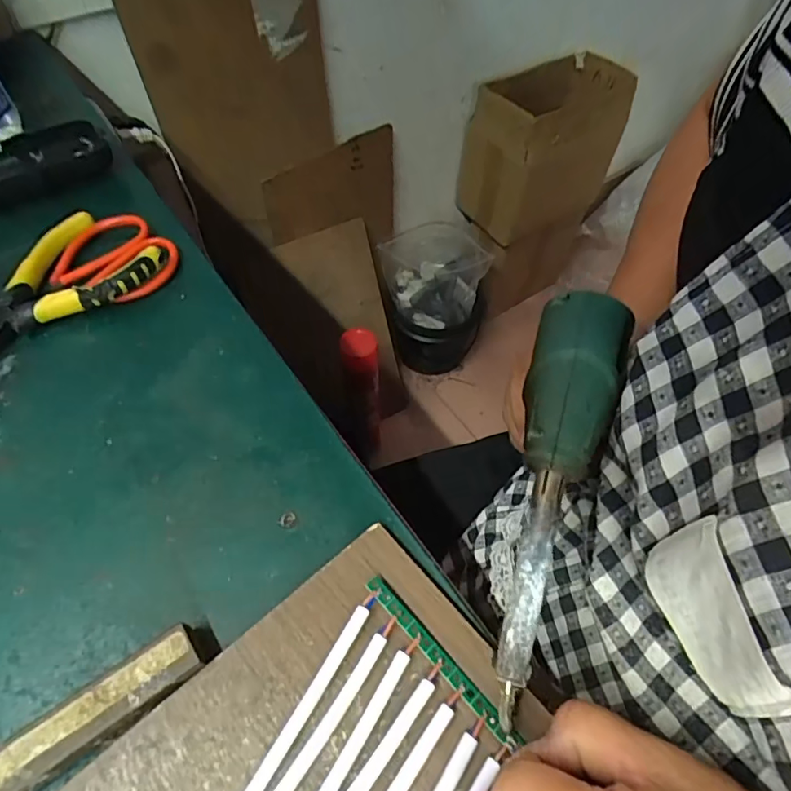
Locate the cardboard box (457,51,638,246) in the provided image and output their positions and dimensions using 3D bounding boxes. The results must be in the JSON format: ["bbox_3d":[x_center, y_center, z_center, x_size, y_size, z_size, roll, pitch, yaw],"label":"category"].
[{"bbox_3d":[0.279,-0.466,1.008,0.316,0.264,0.157,-31,63,-21],"label":"cardboard box"}]

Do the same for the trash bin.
[{"bbox_3d":[0.079,-0.201,1.138,0.220,0.329,0.165,7,56,3],"label":"trash bin"}]

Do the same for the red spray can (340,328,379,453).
[{"bbox_3d":[-0.065,-0.006,1.010,0.069,0.337,0.066,1,56,-1],"label":"red spray can"}]

